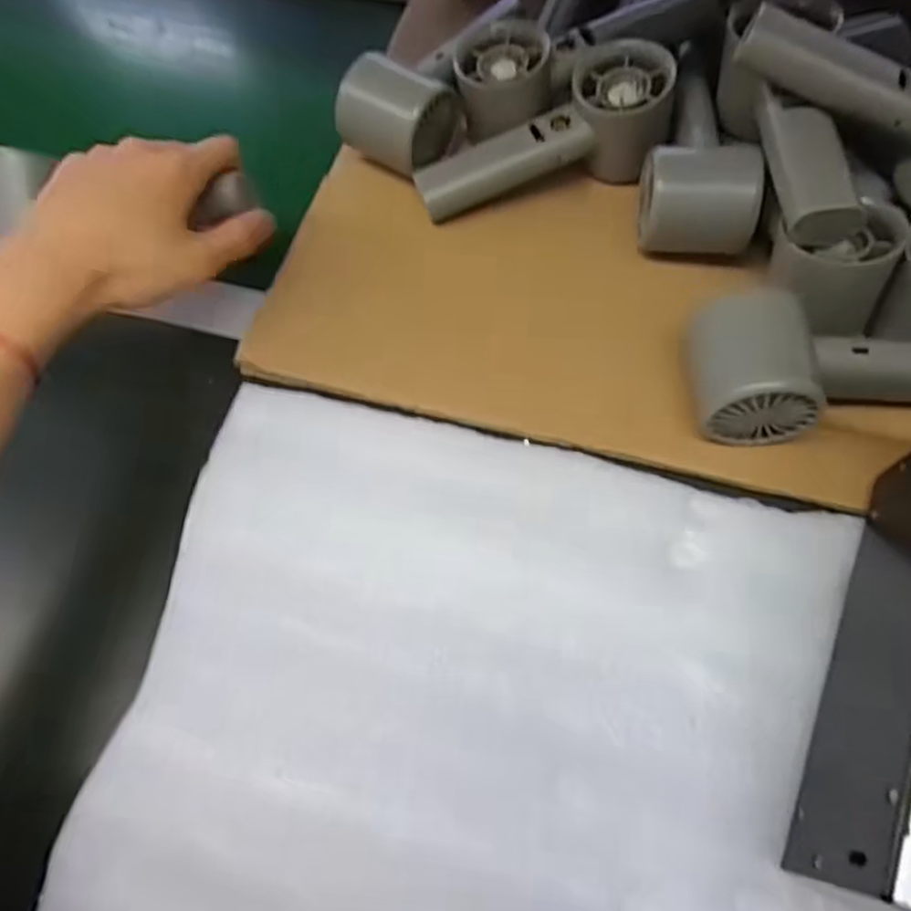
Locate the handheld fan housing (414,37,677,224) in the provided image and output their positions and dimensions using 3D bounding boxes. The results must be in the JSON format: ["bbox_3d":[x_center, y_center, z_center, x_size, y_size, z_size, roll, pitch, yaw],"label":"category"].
[{"bbox_3d":[0.054,-0.186,0.418,0.156,0.055,0.047,-22,63,6],"label":"handheld fan housing"}]

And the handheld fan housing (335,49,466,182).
[{"bbox_3d":[-0.037,-0.209,0.428,0.064,0.052,0.065,22,67,14],"label":"handheld fan housing"}]

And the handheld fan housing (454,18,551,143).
[{"bbox_3d":[0.029,-0.229,0.421,0.056,0.040,0.051,1,64,4],"label":"handheld fan housing"}]

